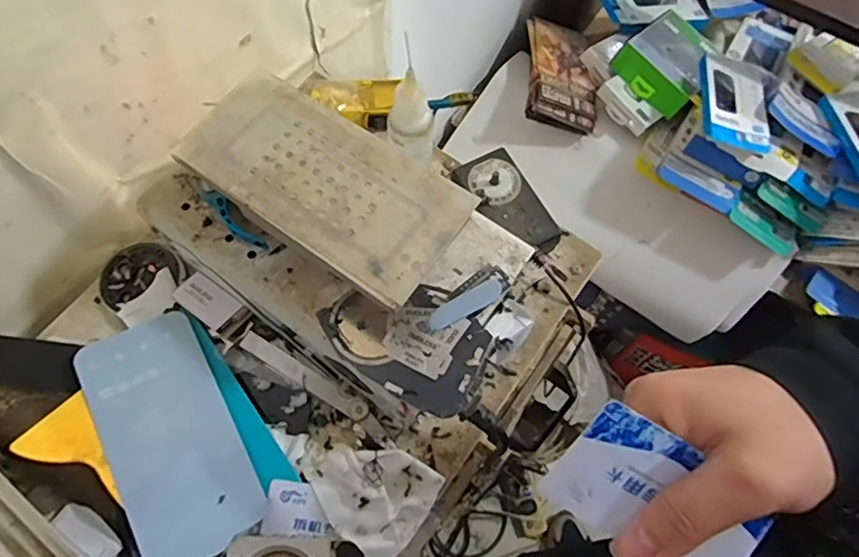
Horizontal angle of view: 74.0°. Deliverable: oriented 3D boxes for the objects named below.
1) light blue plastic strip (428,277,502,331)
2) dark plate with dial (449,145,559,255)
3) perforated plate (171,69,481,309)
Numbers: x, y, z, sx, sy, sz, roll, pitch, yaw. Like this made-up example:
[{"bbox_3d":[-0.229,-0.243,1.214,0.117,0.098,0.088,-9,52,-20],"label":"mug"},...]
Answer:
[{"bbox_3d":[0.023,0.016,0.357,0.054,0.007,0.016,-31,71,-15],"label":"light blue plastic strip"},{"bbox_3d":[0.061,-0.060,0.448,0.048,0.012,0.092,-27,70,-13],"label":"dark plate with dial"},{"bbox_3d":[-0.063,-0.060,0.334,0.166,0.006,0.084,33,69,12],"label":"perforated plate"}]

